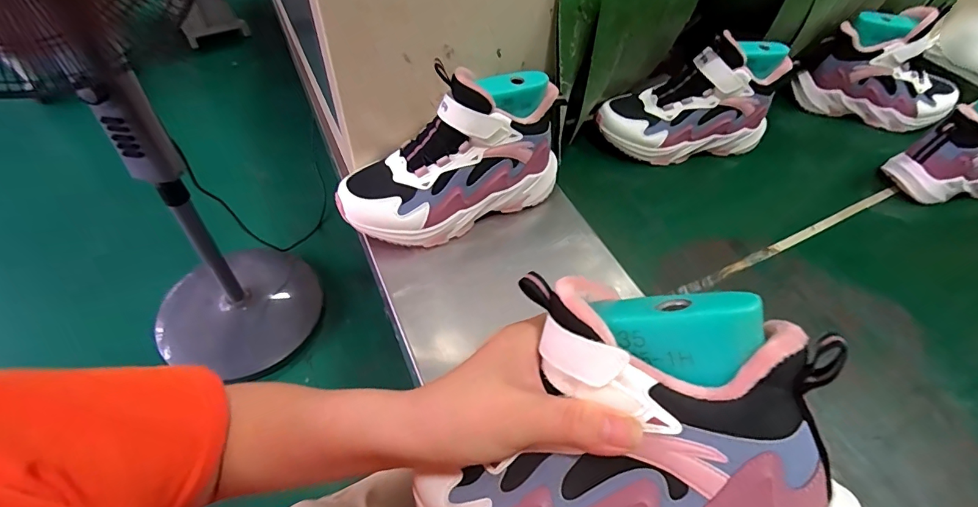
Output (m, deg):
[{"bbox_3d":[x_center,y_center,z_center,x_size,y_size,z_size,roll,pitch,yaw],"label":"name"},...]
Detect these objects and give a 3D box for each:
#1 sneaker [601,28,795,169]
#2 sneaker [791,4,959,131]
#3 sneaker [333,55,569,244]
[{"bbox_3d":[0.265,-0.198,0.606,0.222,0.134,0.087,-10,51,-14],"label":"sneaker"},{"bbox_3d":[0.601,-0.271,0.688,0.234,0.135,0.074,8,49,1],"label":"sneaker"},{"bbox_3d":[-0.035,-0.100,0.471,0.232,0.137,0.088,-23,55,-24],"label":"sneaker"}]

